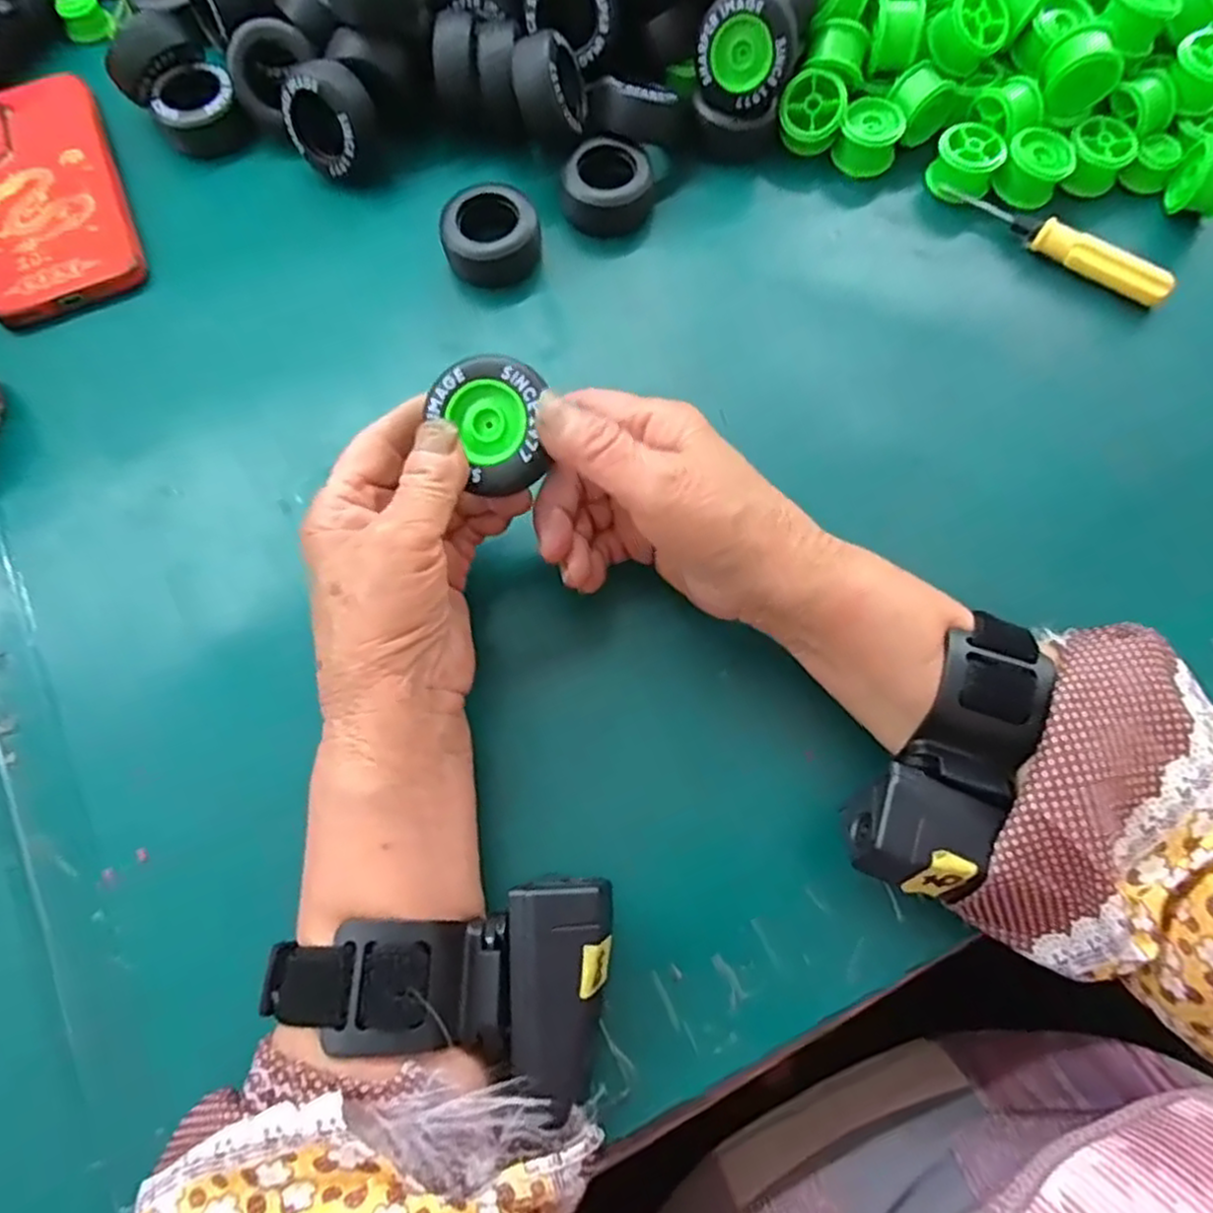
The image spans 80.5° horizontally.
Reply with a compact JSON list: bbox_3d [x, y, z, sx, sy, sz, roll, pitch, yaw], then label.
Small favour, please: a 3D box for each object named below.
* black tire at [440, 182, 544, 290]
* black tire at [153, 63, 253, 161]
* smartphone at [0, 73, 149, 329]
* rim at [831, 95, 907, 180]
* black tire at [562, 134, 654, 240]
[{"bbox_3d":[-0.058,-0.187,0.364,0.048,0.025,0.044,-8,71,-3],"label":"black tire"},{"bbox_3d":[-0.224,-0.273,0.397,0.044,0.025,0.042,-26,73,-9],"label":"black tire"},{"bbox_3d":[-0.304,-0.225,0.387,0.076,0.015,0.170,-24,72,-8],"label":"smartphone"},{"bbox_3d":[0.142,-0.253,0.390,0.031,0.028,0.029,0,71,0],"label":"rim"},{"bbox_3d":[0.001,-0.219,0.375,0.043,0.024,0.044,0,71,0],"label":"black tire"}]

